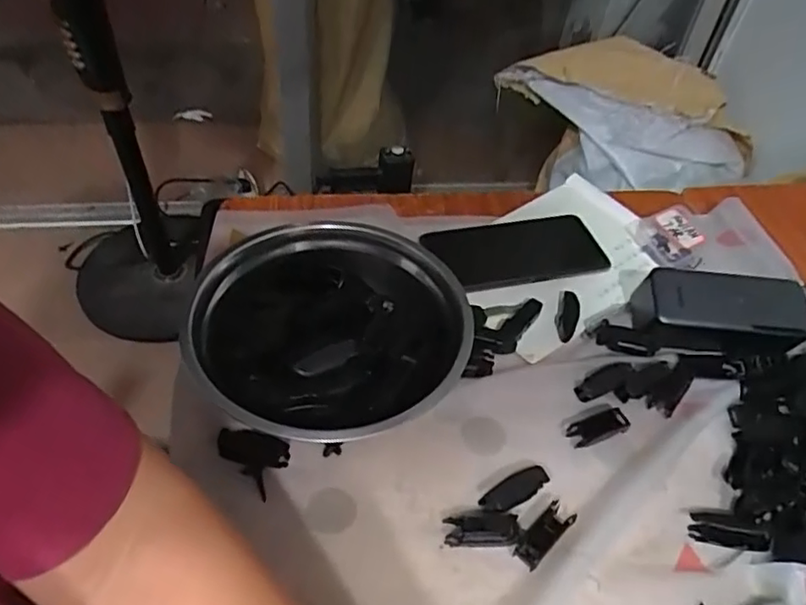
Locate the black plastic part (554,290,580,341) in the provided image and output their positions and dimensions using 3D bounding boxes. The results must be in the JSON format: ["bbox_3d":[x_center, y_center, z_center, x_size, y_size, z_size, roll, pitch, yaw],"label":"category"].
[{"bbox_3d":[0.142,0.009,0.529,0.019,0.010,0.053,15,47,8],"label":"black plastic part"}]

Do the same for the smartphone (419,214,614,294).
[{"bbox_3d":[0.108,-0.049,0.583,0.163,0.014,0.082,-5,48,-11],"label":"smartphone"}]

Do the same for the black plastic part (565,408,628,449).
[{"bbox_3d":[0.147,0.096,0.466,0.045,0.014,0.018,-13,50,-17],"label":"black plastic part"}]

